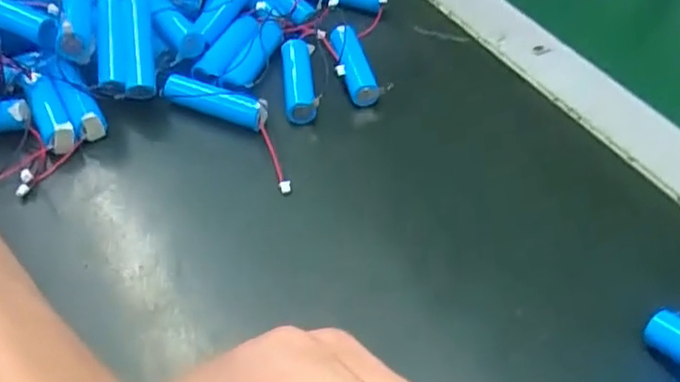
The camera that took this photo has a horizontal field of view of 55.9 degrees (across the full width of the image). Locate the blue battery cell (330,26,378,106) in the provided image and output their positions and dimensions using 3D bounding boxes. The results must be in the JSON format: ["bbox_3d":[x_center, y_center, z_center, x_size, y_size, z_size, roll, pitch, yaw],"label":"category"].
[{"bbox_3d":[0.006,-0.065,0.322,0.014,0.013,0.047,-13,62,-13],"label":"blue battery cell"}]

